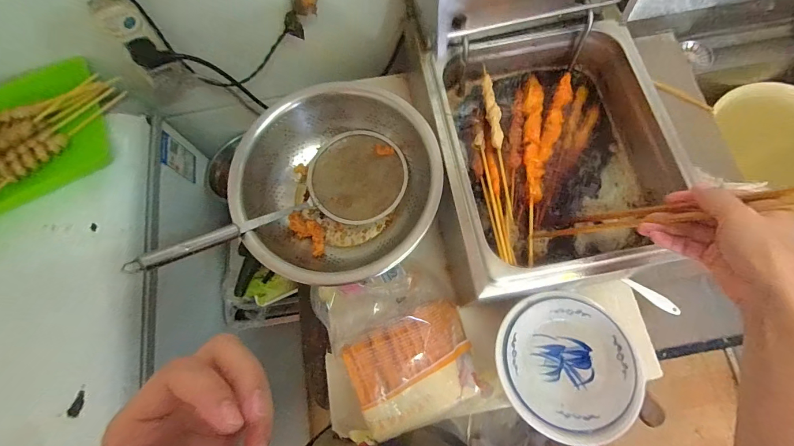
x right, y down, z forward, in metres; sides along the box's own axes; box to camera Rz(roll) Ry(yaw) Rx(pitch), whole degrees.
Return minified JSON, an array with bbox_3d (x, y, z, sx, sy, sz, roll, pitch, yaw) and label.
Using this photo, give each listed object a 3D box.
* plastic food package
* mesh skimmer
[{"bbox_3d":[0.001,0.163,0.495,0.190,0.074,0.197,-20,74,-5],"label":"plastic food package"},{"bbox_3d":[-0.142,-0.020,0.467,0.334,0.065,0.136,-28,74,-28],"label":"mesh skimmer"}]

